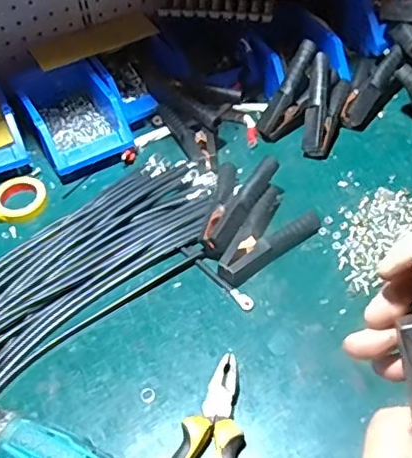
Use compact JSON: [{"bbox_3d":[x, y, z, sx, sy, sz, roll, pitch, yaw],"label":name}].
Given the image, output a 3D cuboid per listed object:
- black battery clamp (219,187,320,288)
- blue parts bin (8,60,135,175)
[{"bbox_3d":[0.066,0.005,0.683,0.146,0.031,0.078,-37,55,-24],"label":"black battery clamp"},{"bbox_3d":[-0.190,-0.162,0.812,0.114,0.073,0.172,-26,52,-17],"label":"blue parts bin"}]

